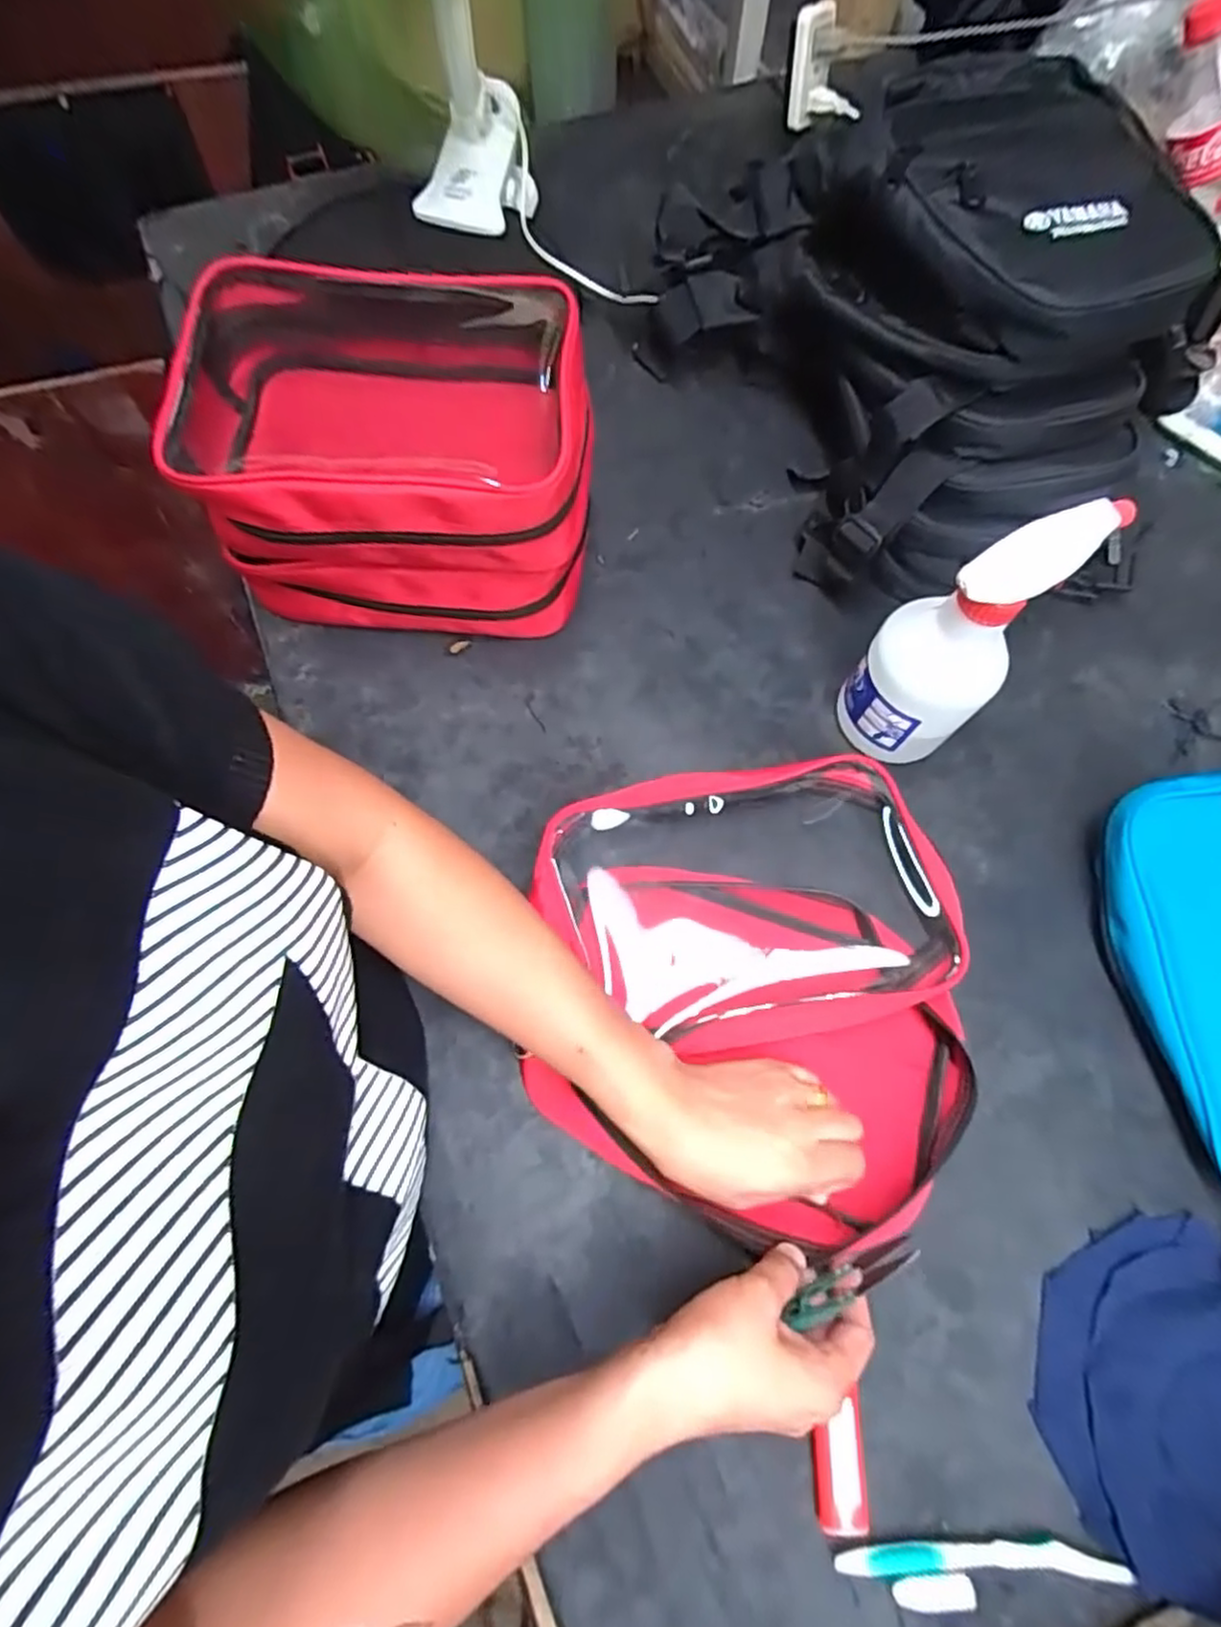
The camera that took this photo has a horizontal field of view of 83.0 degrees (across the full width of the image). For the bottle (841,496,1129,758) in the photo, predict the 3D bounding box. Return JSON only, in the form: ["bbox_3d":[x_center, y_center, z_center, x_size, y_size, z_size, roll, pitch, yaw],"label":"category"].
[{"bbox_3d":[0.203,-0.101,0.416,0.072,0.185,0.072,1,70,-2],"label":"bottle"}]

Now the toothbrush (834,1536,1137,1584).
[{"bbox_3d":[0.181,0.366,0.339,0.139,0.010,0.013,1,70,-2],"label":"toothbrush"}]

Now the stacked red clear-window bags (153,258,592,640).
[{"bbox_3d":[-0.143,-0.235,0.473,0.243,0.155,0.169,2,70,-1],"label":"stacked red clear-window bags"}]

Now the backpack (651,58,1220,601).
[{"bbox_3d":[0.219,-0.367,0.510,0.257,0.190,0.376,-22,72,-10],"label":"backpack"}]

